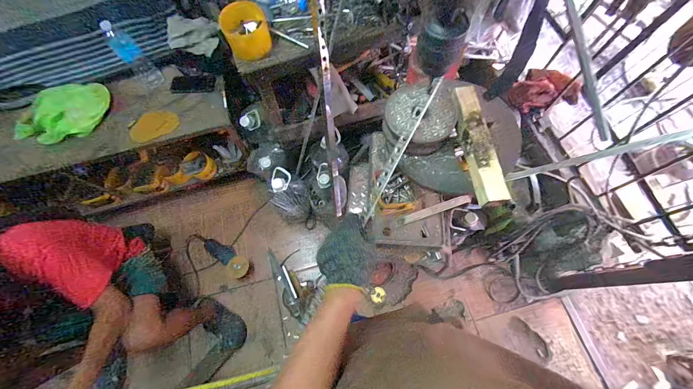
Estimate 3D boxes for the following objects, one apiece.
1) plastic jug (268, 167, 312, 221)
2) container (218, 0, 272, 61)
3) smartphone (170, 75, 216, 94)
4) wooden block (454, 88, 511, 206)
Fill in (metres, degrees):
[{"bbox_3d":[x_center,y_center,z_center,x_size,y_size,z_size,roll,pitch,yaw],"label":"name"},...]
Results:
[{"bbox_3d":[-0.259,0.015,1.298,0.163,0.371,0.150,-1,69,2],"label":"plastic jug"},{"bbox_3d":[-0.259,-0.425,0.764,0.114,0.100,0.089,-20,70,-5],"label":"container"},{"bbox_3d":[-0.629,-0.453,1.202,0.167,0.071,0.009,-12,43,-22],"label":"smartphone"},{"bbox_3d":[0.233,-0.093,0.519,0.044,0.027,0.222,-6,69,0],"label":"wooden block"}]

